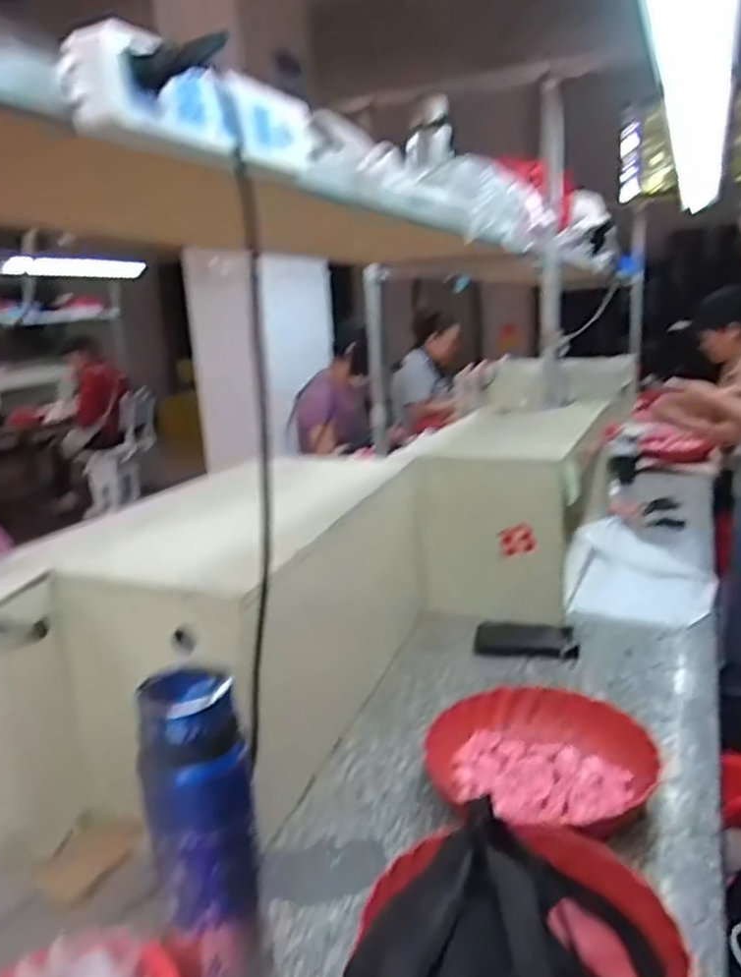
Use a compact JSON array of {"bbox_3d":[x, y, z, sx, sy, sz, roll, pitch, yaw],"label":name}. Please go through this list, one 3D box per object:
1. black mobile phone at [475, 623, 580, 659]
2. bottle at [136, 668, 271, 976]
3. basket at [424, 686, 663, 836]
[{"bbox_3d":[0.243,0.233,1.100,0.157,0.018,0.085,-3,14,2],"label":"black mobile phone"},{"bbox_3d":[-0.123,0.272,0.528,0.079,0.269,0.066,-7,15,-16],"label":"bottle"},{"bbox_3d":[0.189,0.297,0.793,0.225,0.050,0.183,8,18,38],"label":"basket"}]

